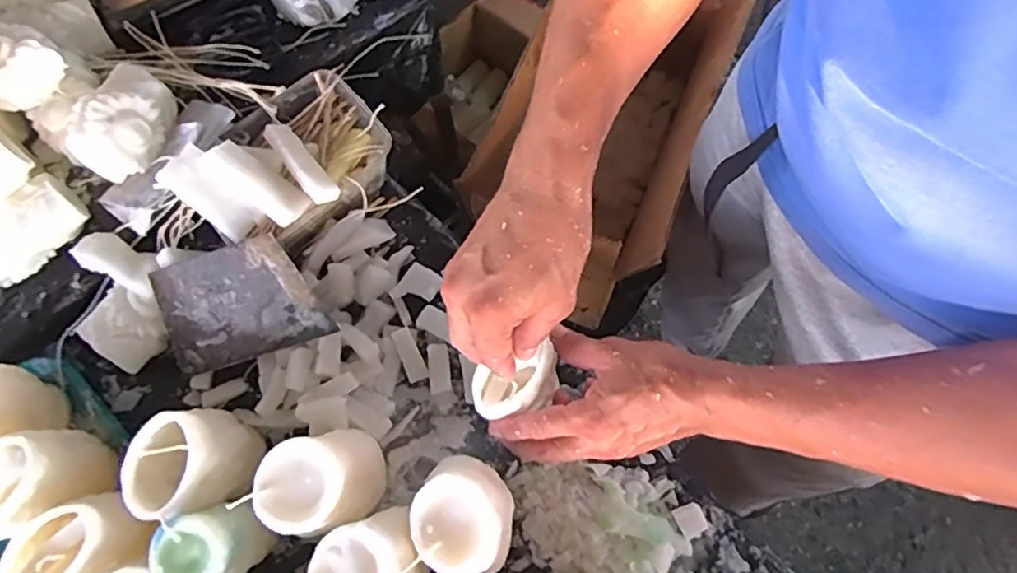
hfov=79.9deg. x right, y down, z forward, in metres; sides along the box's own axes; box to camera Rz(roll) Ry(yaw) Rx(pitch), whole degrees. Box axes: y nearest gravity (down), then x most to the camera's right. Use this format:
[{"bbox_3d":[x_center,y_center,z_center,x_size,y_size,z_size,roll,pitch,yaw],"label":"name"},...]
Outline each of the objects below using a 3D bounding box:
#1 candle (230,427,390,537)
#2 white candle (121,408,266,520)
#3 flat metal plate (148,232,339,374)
[{"bbox_3d":[-0.138,0.144,0.451,0.084,0.068,0.070,-22,72,-6],"label":"candle"},{"bbox_3d":[-0.238,0.133,0.462,0.063,0.079,0.078,22,73,9],"label":"white candle"},{"bbox_3d":[-0.232,0.015,0.515,0.136,0.005,0.095,-17,109,6],"label":"flat metal plate"}]

